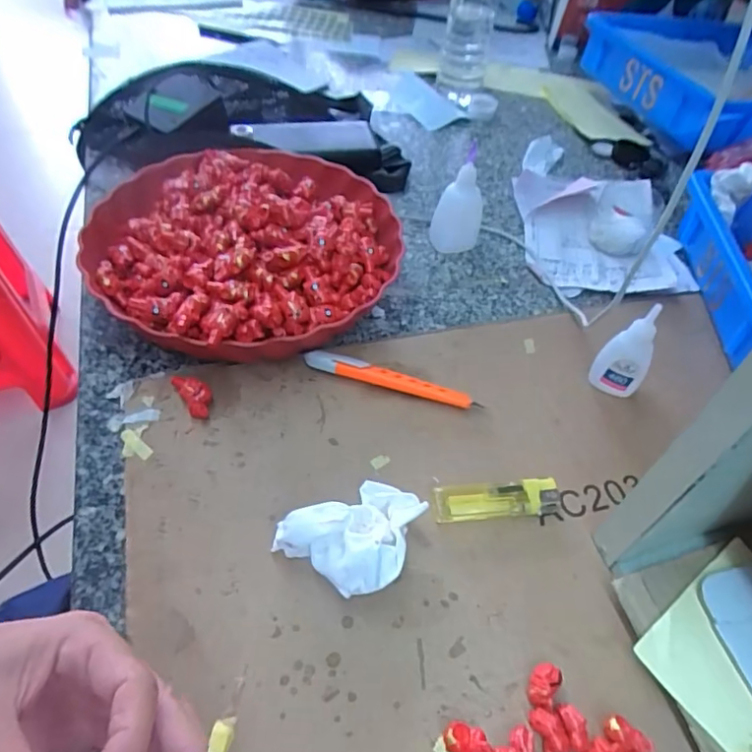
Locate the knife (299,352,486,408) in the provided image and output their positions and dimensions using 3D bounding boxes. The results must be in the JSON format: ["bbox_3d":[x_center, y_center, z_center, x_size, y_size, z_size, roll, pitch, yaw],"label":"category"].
[{"bbox_3d":[0.011,0.003,0.405,0.126,0.016,0.014,13,50,7],"label":"knife"}]

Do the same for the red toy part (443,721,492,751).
[{"bbox_3d":[0.043,0.174,0.267,0.021,0.012,0.013,12,50,6],"label":"red toy part"}]

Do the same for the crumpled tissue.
[{"bbox_3d":[-0.013,0.088,0.322,0.065,0.030,0.065,27,53,17],"label":"crumpled tissue"}]

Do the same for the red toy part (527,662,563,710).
[{"bbox_3d":[0.084,0.157,0.285,0.014,0.012,0.021,29,54,19],"label":"red toy part"}]

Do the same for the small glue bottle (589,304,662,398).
[{"bbox_3d":[0.180,-0.017,0.399,0.034,0.073,0.018,32,55,21],"label":"small glue bottle"}]

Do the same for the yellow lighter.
[{"bbox_3d":[0.075,0.078,0.352,0.078,0.010,0.022,-3,50,-7],"label":"yellow lighter"}]

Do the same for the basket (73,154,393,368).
[{"bbox_3d":[-0.101,-0.107,0.460,0.237,0.064,0.244,28,53,19],"label":"basket"}]

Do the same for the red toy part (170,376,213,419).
[{"bbox_3d":[-0.124,0.012,0.385,0.017,0.015,0.039,-29,57,-25],"label":"red toy part"}]

